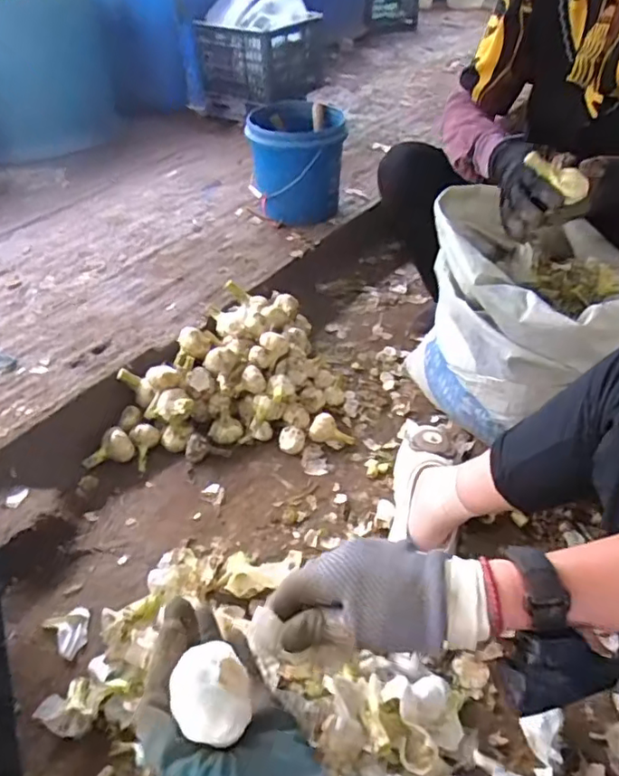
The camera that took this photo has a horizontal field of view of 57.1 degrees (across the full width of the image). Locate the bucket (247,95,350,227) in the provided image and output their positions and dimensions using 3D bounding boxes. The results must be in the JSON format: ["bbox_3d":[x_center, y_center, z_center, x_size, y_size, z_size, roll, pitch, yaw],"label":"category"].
[{"bbox_3d":[-0.034,-0.563,1.458,0.226,0.252,0.281,-9,44,-8],"label":"bucket"}]

